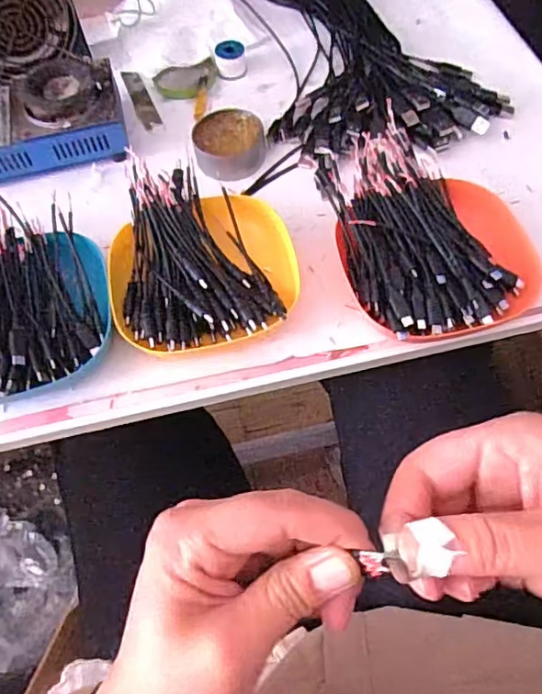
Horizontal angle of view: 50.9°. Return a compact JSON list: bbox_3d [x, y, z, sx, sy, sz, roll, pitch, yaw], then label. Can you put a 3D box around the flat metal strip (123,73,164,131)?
[{"bbox_3d":[-0.129,-0.250,0.576,0.020,0.004,0.104,-20,63,-7],"label":"flat metal strip"}]

